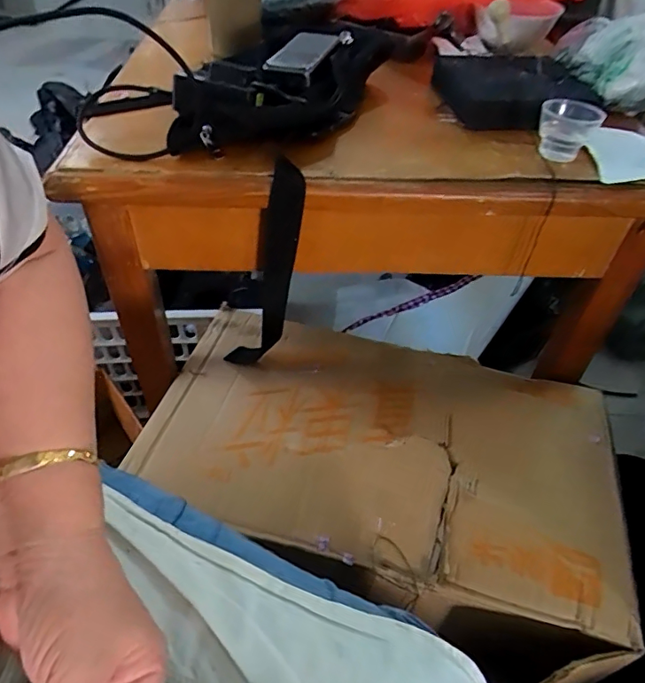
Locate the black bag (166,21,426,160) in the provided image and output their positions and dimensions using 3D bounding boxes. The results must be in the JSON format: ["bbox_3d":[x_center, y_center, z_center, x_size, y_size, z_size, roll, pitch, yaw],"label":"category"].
[{"bbox_3d":[-0.040,-0.286,0.546,0.168,0.050,0.336,24,50,19],"label":"black bag"}]

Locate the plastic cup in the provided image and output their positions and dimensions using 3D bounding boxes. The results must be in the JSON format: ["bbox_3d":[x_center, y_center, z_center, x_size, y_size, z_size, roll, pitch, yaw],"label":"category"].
[{"bbox_3d":[0.241,-0.209,0.501,0.057,0.049,0.051,22,49,17],"label":"plastic cup"}]

